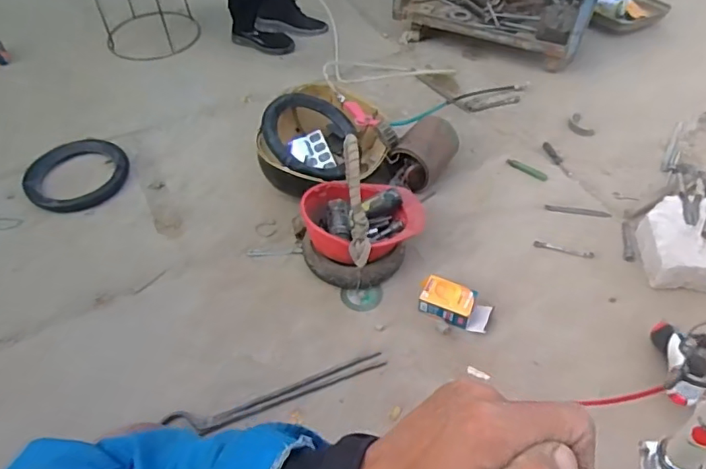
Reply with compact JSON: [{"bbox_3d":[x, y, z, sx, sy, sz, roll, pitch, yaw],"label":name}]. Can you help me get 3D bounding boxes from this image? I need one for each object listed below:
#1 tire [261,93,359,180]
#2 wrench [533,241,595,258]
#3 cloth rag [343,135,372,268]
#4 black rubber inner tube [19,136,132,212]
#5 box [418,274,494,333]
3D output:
[{"bbox_3d":[-0.111,-0.266,1.418,0.265,0.052,0.264,22,54,-22],"label":"tire"},{"bbox_3d":[0.511,0.036,1.298,0.141,0.008,0.020,11,49,11],"label":"wrench"},{"bbox_3d":[0.008,-0.060,1.103,0.043,0.278,0.026,-7,20,-5],"label":"cloth rag"},{"bbox_3d":[-0.798,-0.182,1.527,0.290,0.043,0.272,-1,48,1],"label":"black rubber inner tube"},{"bbox_3d":[0.217,0.150,1.146,0.156,0.055,0.077,21,52,19],"label":"box"}]

